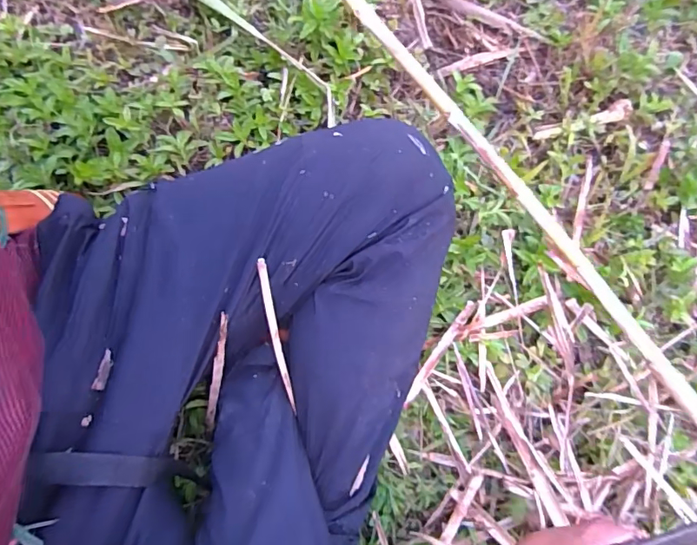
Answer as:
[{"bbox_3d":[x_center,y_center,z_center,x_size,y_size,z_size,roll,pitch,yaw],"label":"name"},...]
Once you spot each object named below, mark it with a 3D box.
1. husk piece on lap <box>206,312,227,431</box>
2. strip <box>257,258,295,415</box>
[{"bbox_3d":[-0.128,0.106,0.474,0.011,0.183,0.010,25,40,7],"label":"husk piece on lap"},{"bbox_3d":[-0.066,0.061,0.452,0.009,0.010,0.152,-12,109,-7],"label":"strip"}]

